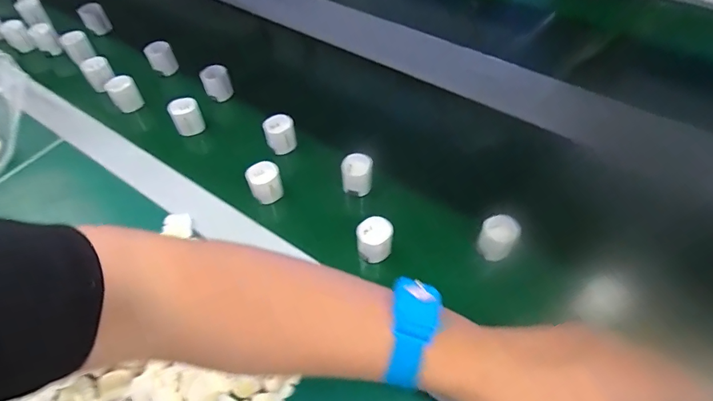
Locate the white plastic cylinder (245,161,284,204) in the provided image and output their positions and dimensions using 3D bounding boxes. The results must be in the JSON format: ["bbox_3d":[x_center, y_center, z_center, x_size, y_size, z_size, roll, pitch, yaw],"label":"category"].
[{"bbox_3d":[-0.096,-0.019,0.446,0.033,0.031,0.030,-20,56,-12],"label":"white plastic cylinder"}]

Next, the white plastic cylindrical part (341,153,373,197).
[{"bbox_3d":[0.001,-0.028,0.449,0.032,0.030,0.032,-1,54,1],"label":"white plastic cylindrical part"}]

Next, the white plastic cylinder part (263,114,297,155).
[{"bbox_3d":[-0.088,-0.076,0.490,0.033,0.030,0.032,-13,55,-7],"label":"white plastic cylinder part"}]

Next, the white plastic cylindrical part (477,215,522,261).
[{"bbox_3d":[0.134,0.035,0.401,0.032,0.027,0.035,-1,54,1],"label":"white plastic cylindrical part"}]

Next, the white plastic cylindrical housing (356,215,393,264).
[{"bbox_3d":[0.017,0.037,0.400,0.032,0.030,0.034,-1,54,1],"label":"white plastic cylindrical housing"}]

